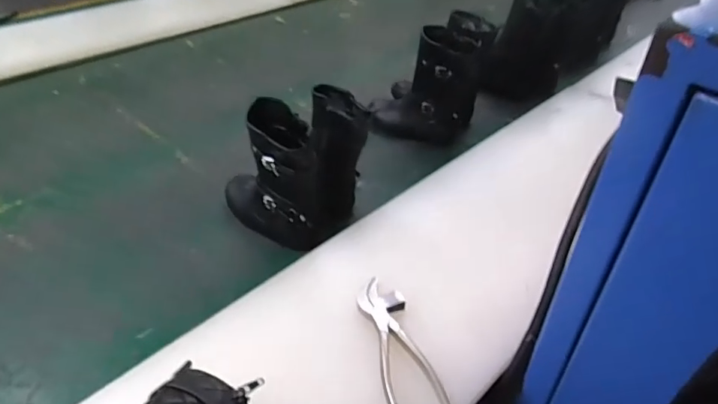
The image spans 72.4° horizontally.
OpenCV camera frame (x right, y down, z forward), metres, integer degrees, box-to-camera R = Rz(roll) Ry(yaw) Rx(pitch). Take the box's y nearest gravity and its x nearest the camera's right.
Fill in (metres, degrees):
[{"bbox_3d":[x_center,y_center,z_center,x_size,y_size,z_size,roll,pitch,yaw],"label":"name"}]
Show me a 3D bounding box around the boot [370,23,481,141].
[{"bbox_3d":[0.105,-0.197,0.830,0.180,0.178,0.089,10,41,11],"label":"boot"}]

